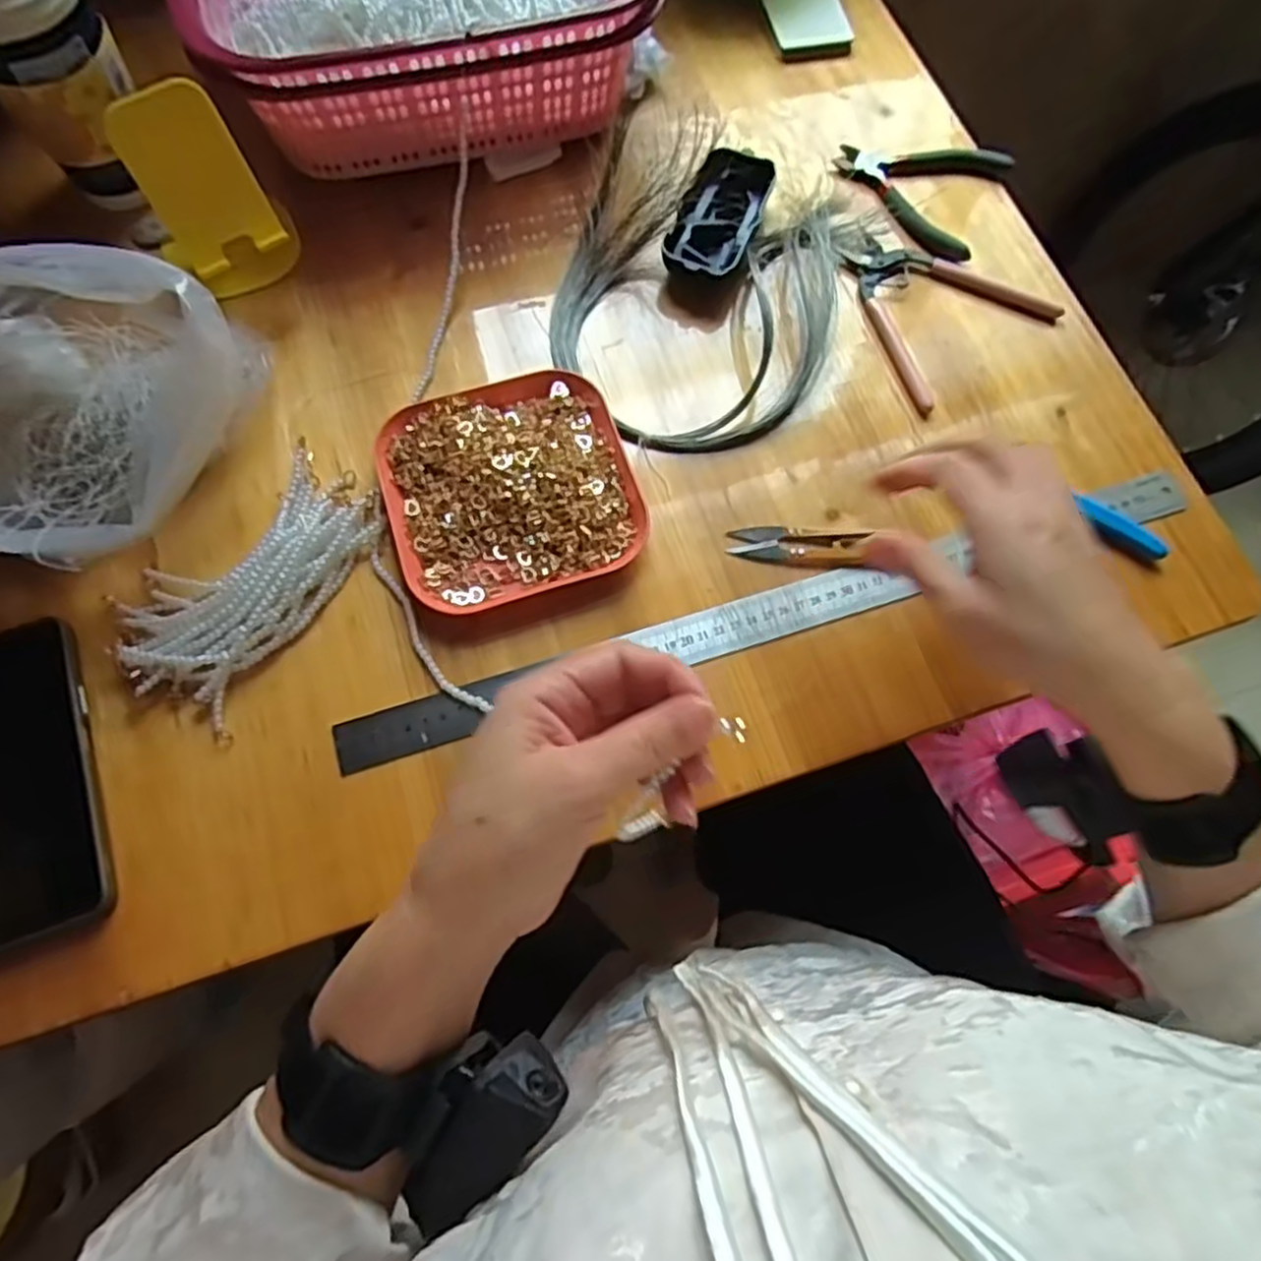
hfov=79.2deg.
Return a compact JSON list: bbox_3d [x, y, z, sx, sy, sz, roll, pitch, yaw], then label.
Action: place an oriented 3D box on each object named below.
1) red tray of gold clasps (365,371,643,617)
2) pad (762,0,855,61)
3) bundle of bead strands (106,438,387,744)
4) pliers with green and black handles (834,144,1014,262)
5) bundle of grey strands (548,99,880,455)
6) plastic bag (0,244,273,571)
[{"bbox_3d":[-0.072,-0.086,0.454,0.142,0.023,0.138,-17,72,-8],"label":"red tray of gold clasps"},{"bbox_3d":[0.142,-0.501,0.618,0.066,0.008,0.083,-11,72,-6],"label":"pad"},{"bbox_3d":[-0.219,-0.034,0.429,0.092,0.024,0.160,28,72,7],"label":"bundle of bead strands"},{"bbox_3d":[0.207,-0.327,0.554,0.114,0.015,0.108,25,72,6],"label":"pliers with green and black handles"},{"bbox_3d":[0.048,-0.237,0.499,0.189,0.047,0.257,21,71,5],"label":"bundle of grey strands"},{"bbox_3d":[-0.288,-0.127,0.409,0.159,0.116,0.132,-21,73,-9],"label":"plastic bag"}]

